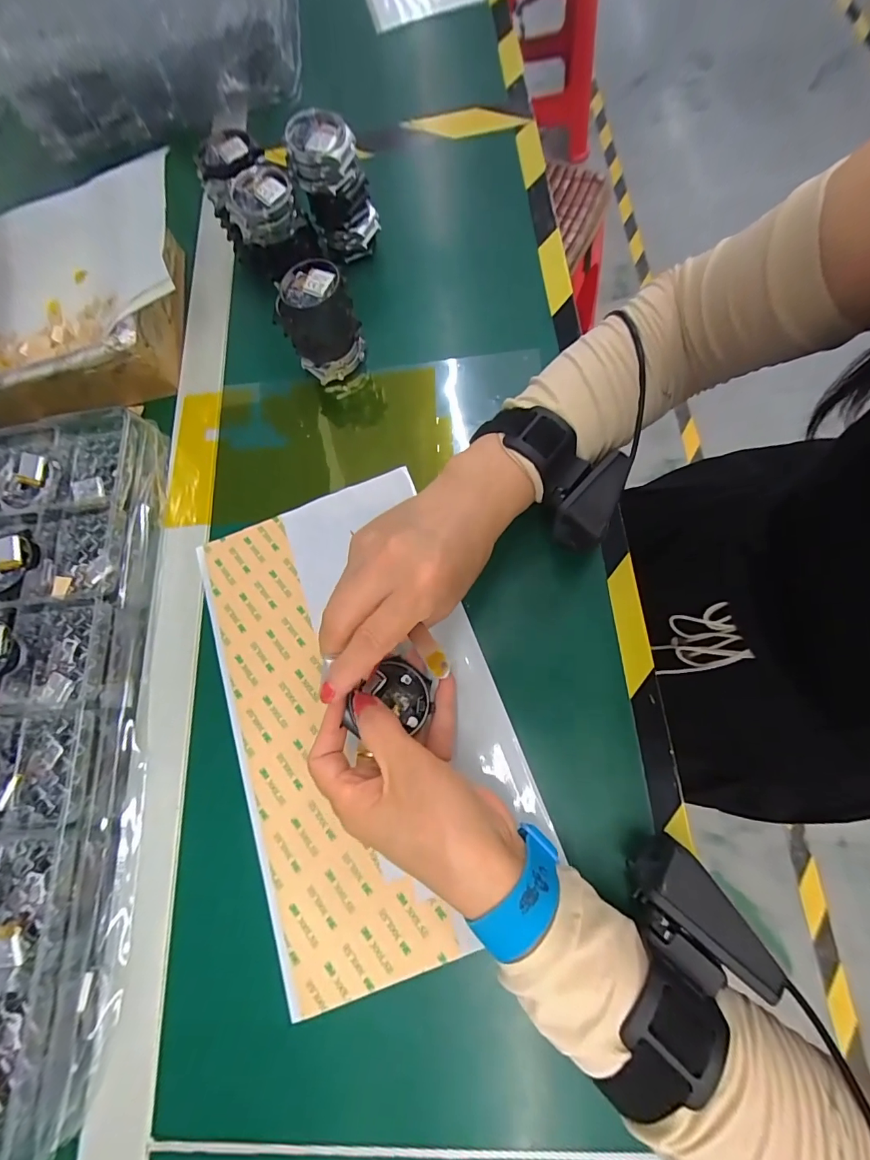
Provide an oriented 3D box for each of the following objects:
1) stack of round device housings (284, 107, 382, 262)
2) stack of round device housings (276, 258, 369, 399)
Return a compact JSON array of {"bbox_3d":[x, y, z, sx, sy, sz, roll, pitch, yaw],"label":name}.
[{"bbox_3d":[-0.079,-0.315,0.370,0.054,0.085,0.046,-11,71,3],"label":"stack of round device housings"},{"bbox_3d":[-0.084,-0.190,0.348,0.045,0.075,0.052,27,77,14],"label":"stack of round device housings"}]

